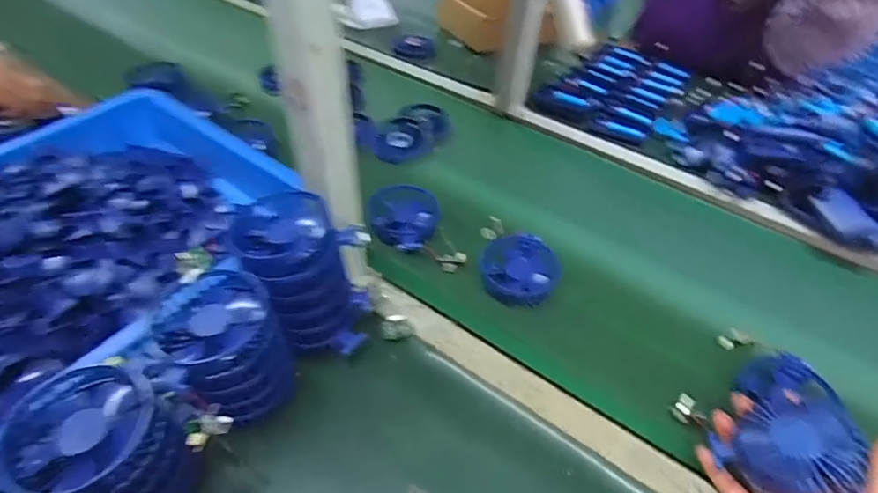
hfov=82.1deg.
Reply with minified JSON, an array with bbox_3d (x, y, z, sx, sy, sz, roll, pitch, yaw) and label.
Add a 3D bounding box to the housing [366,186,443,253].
[{"bbox_3d":[-0.045,-0.037,0.637,0.088,0.037,0.084,2,45,-2],"label":"housing"}]

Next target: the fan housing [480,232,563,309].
[{"bbox_3d":[0.095,0.025,0.588,0.087,0.038,0.084,2,45,-2],"label":"fan housing"}]

